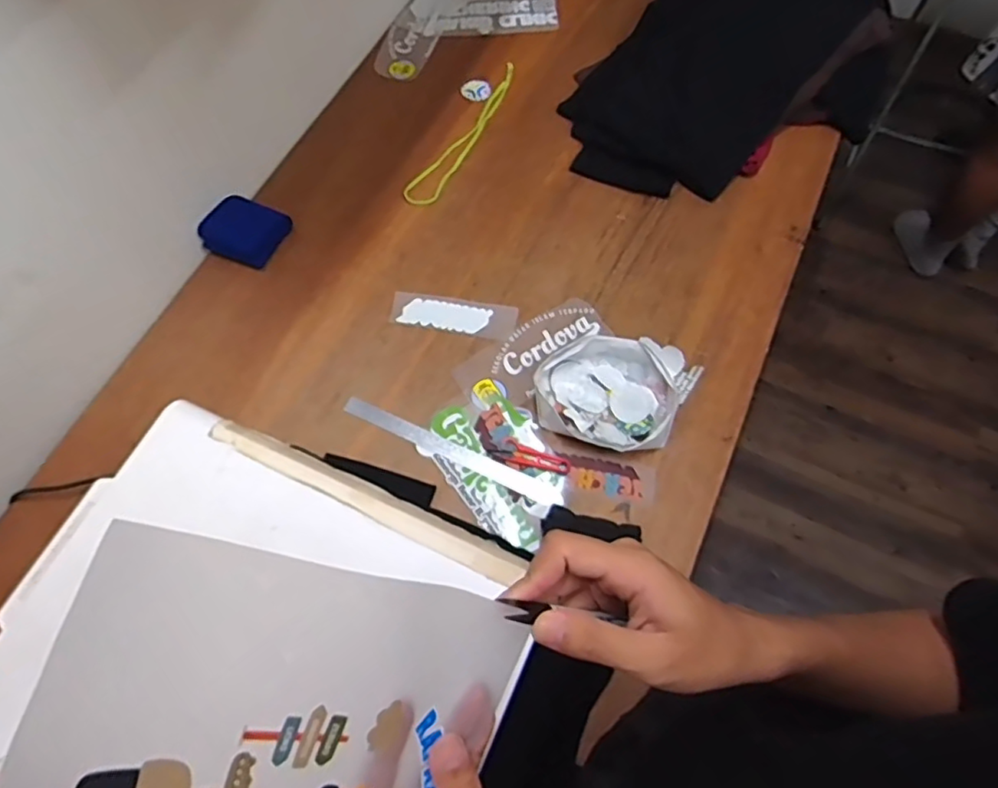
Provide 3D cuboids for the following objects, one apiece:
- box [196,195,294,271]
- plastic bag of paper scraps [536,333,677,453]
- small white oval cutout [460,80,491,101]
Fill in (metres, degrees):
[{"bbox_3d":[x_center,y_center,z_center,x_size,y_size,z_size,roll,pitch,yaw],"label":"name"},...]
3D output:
[{"bbox_3d":[-0.427,-0.277,1.039,0.121,0.044,0.109,21,69,11],"label":"box"},{"bbox_3d":[0.155,-0.002,0.888,0.194,0.043,0.163,14,68,8],"label":"plastic bag of paper scraps"},{"bbox_3d":[-0.043,-0.581,1.180,0.055,0.006,0.051,-23,75,-2],"label":"small white oval cutout"}]

